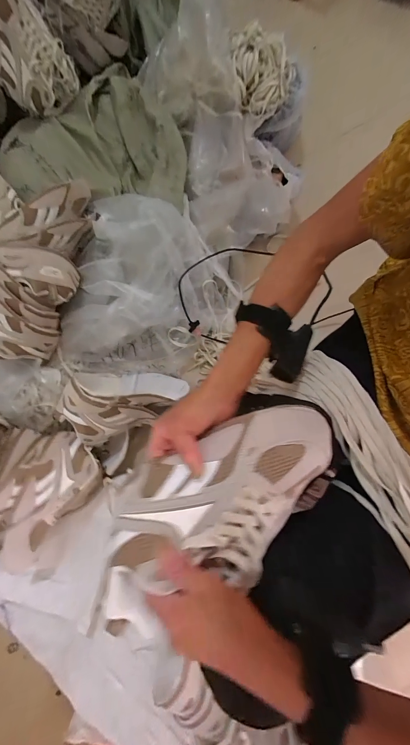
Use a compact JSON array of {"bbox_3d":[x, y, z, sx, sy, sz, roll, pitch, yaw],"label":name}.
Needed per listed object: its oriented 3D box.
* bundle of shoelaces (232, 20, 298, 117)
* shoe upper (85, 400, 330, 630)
[{"bbox_3d":[0.133,-0.660,0.628,0.145,0.084,0.127,-6,80,0],"label":"bundle of shoelaces"},{"bbox_3d":[0.015,0.129,0.272,0.263,0.065,0.136,-32,81,-5],"label":"shoe upper"}]

